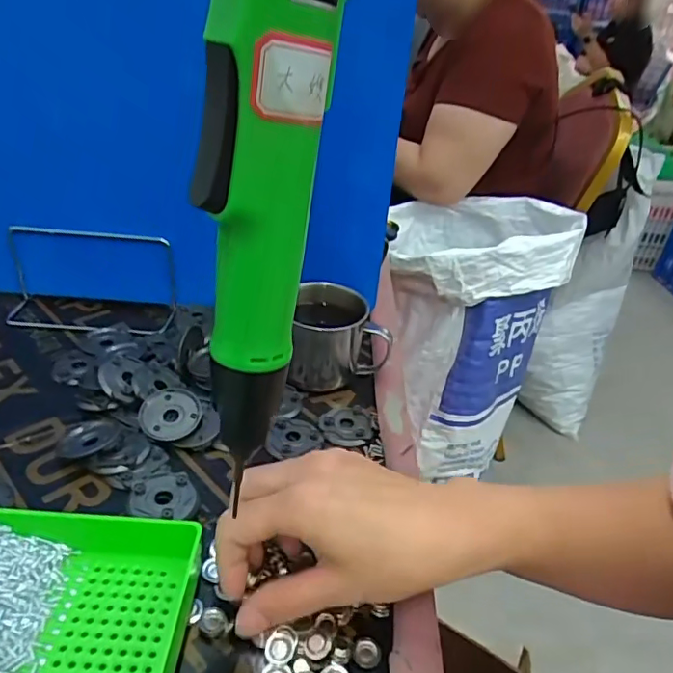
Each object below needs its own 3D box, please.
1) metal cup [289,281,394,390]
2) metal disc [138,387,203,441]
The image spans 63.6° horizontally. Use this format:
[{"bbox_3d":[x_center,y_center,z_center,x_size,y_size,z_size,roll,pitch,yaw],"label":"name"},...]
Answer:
[{"bbox_3d":[0.001,0.002,0.458,0.084,0.064,0.075,4,33,-2],"label":"metal cup"},{"bbox_3d":[-0.121,0.056,0.396,0.044,0.005,0.043,3,49,-4],"label":"metal disc"}]

